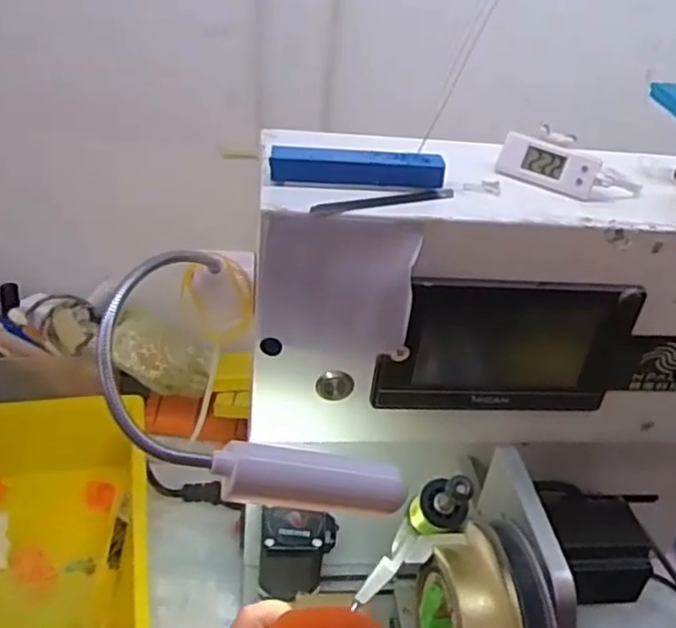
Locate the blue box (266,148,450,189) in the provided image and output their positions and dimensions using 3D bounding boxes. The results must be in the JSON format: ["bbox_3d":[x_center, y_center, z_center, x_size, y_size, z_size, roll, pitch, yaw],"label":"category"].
[{"bbox_3d":[0.010,-0.072,0.343,0.085,0.015,0.014,3,36,-5],"label":"blue box"}]

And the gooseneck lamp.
[{"bbox_3d":[-0.047,0.034,0.296,0.105,0.040,0.152,-13,64,-49],"label":"gooseneck lamp"}]

